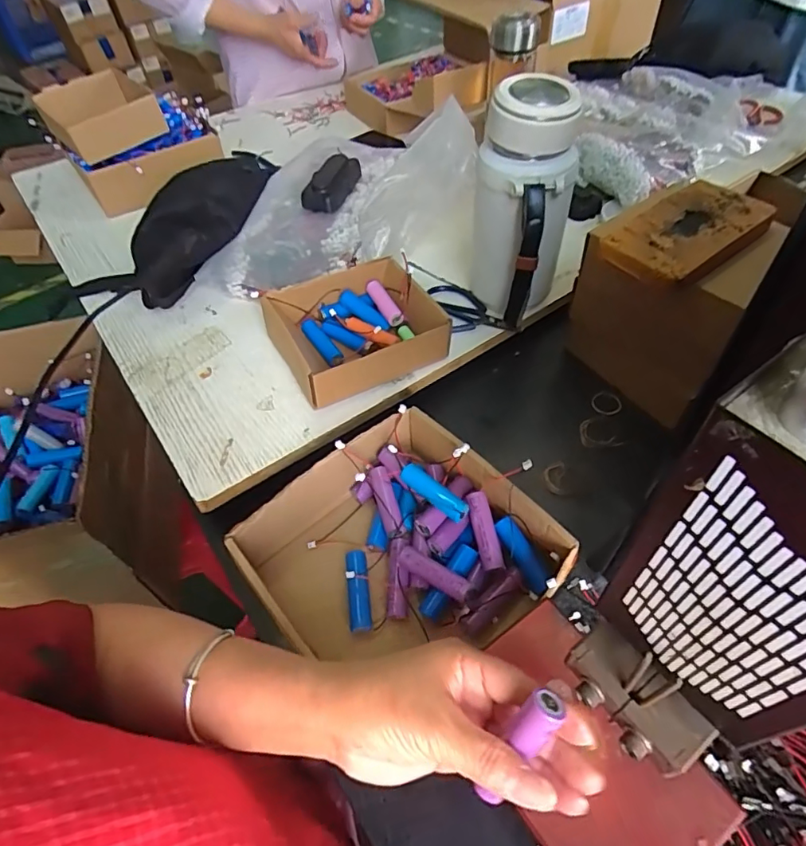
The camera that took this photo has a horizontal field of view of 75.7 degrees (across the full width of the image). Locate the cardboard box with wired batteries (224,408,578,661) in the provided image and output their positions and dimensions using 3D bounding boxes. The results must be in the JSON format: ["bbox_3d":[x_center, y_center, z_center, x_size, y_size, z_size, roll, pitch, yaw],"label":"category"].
[{"bbox_3d":[-0.007,0.110,0.432,0.205,0.082,0.191,-31,56,-19],"label":"cardboard box with wired batteries"}]

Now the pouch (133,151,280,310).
[{"bbox_3d":[-0.248,-0.249,0.643,0.113,0.066,0.240,20,70,18],"label":"pouch"}]

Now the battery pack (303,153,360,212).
[{"bbox_3d":[-0.091,-0.313,0.677,0.050,0.027,0.103,10,53,11],"label":"battery pack"}]

